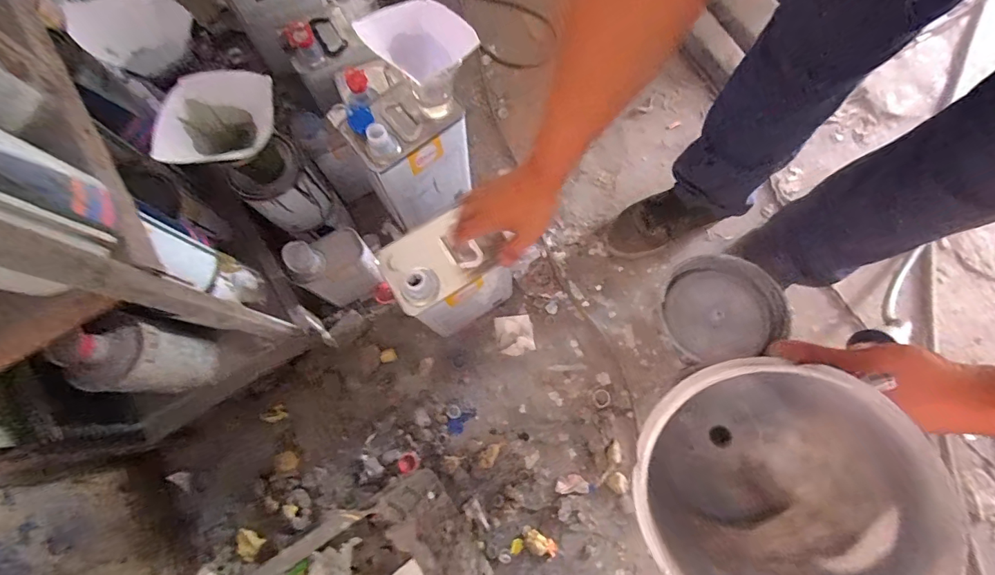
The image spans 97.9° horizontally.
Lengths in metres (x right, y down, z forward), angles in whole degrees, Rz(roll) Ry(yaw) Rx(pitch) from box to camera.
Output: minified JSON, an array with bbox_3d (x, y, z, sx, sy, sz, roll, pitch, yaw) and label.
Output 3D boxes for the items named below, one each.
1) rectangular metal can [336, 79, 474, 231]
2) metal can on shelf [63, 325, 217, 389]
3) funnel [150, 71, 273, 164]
[{"bbox_3d":[-0.137,-0.211,0.730,0.151,0.286,0.098,-38,78,-9],"label":"rectangular metal can"},{"bbox_3d":[-0.452,0.096,0.569,0.073,0.153,0.076,0,77,-1],"label":"metal can on shelf"},{"bbox_3d":[-0.316,-0.186,0.503,0.130,0.075,0.102,-18,78,-5],"label":"funnel"}]

